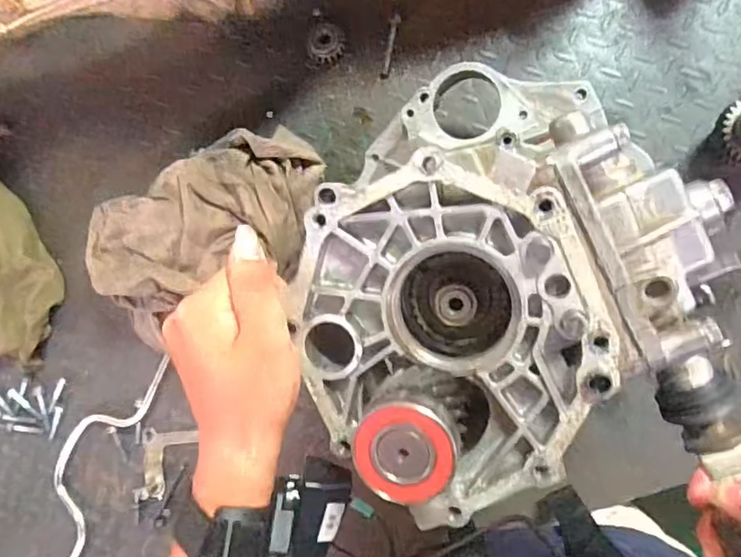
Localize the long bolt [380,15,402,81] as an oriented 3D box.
[{"bbox_3d":[0.024,-0.274,0.688,0.012,0.012,0.071,11,93,6],"label":"long bolt"}]

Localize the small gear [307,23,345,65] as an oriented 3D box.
[{"bbox_3d":[-0.052,-0.279,0.691,0.044,0.015,0.043,7,94,6],"label":"small gear"}]

